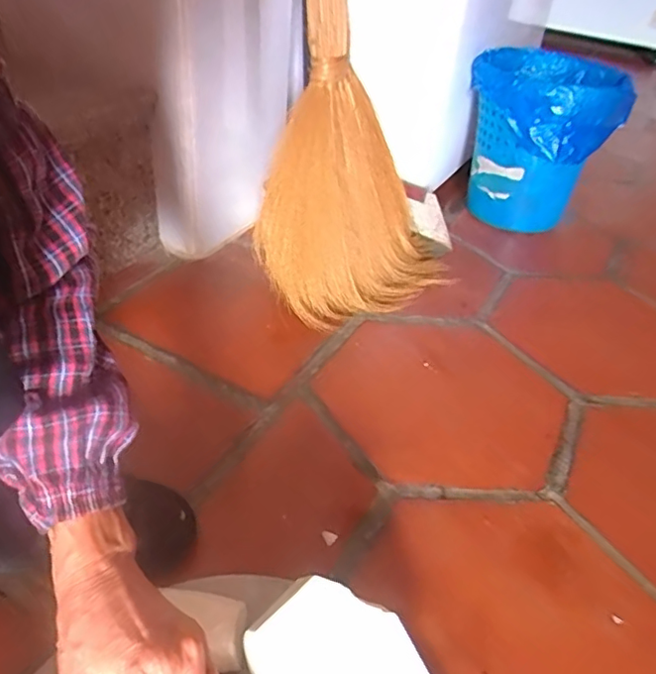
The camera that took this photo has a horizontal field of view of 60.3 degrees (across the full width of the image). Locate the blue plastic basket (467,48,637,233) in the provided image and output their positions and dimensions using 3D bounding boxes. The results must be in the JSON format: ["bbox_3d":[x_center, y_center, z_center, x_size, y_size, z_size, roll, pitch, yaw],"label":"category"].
[{"bbox_3d":[0.314,-0.292,0.897,0.202,0.250,0.229,11,38,6],"label":"blue plastic basket"}]

